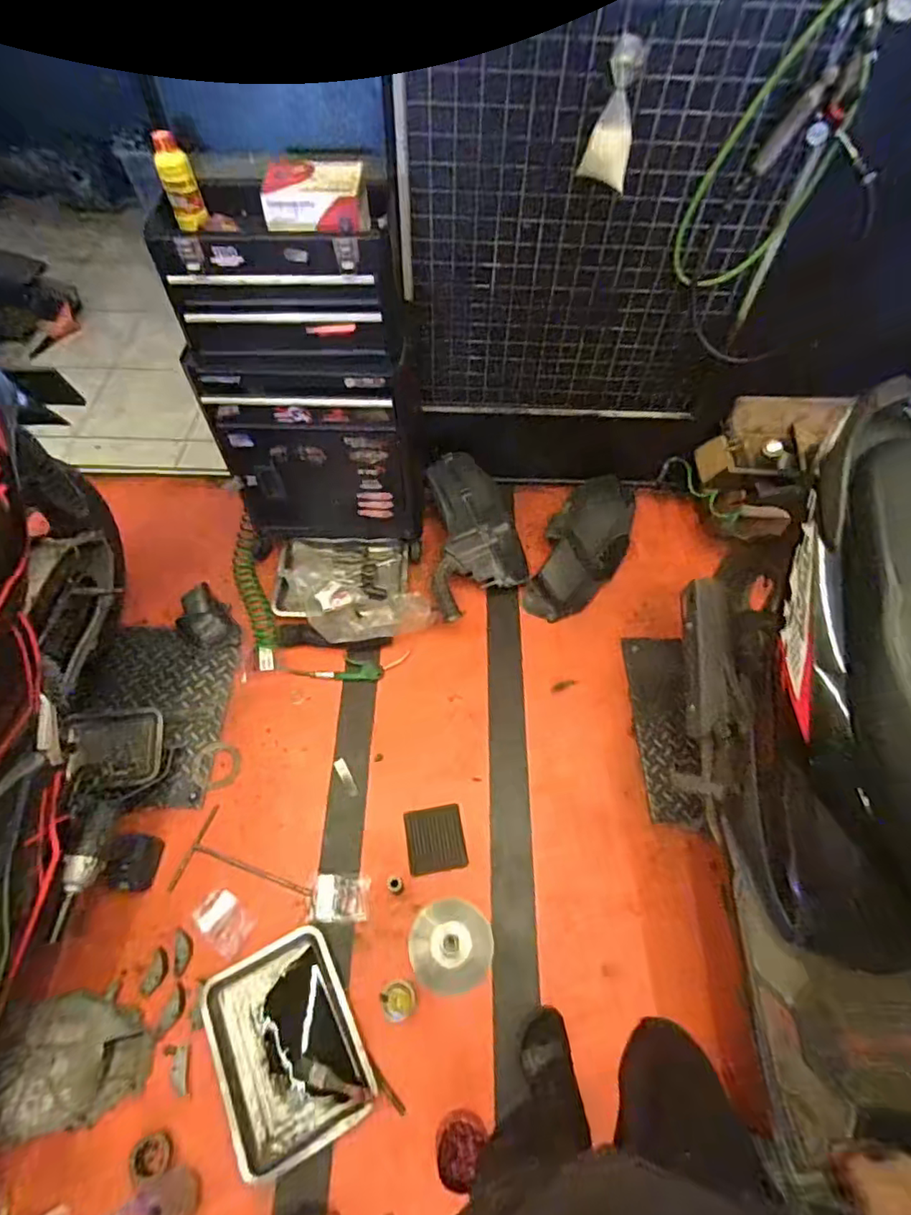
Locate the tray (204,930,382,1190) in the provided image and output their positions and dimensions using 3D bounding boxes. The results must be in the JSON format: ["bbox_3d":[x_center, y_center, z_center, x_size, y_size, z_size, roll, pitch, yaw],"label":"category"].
[{"bbox_3d":[-0.333,0.864,1.124,0.262,0.026,0.346,-23,63,-16],"label":"tray"}]

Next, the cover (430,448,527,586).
[{"bbox_3d":[0.057,-0.254,1.696,0.218,0.084,0.426,-22,82,-16],"label":"cover"}]

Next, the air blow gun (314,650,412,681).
[{"bbox_3d":[-0.255,0.163,1.551,0.249,0.034,0.073,0,59,-3],"label":"air blow gun"}]

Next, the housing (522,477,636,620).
[{"bbox_3d":[0.396,-0.189,1.731,0.225,0.121,0.512,27,61,12],"label":"housing"}]

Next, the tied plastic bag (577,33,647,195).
[{"bbox_3d":[0.325,-0.985,1.136,0.097,0.226,0.023,14,59,8],"label":"tied plastic bag"}]

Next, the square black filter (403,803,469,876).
[{"bbox_3d":[-0.047,0.546,1.336,0.135,0.020,0.138,-8,60,-8],"label":"square black filter"}]

